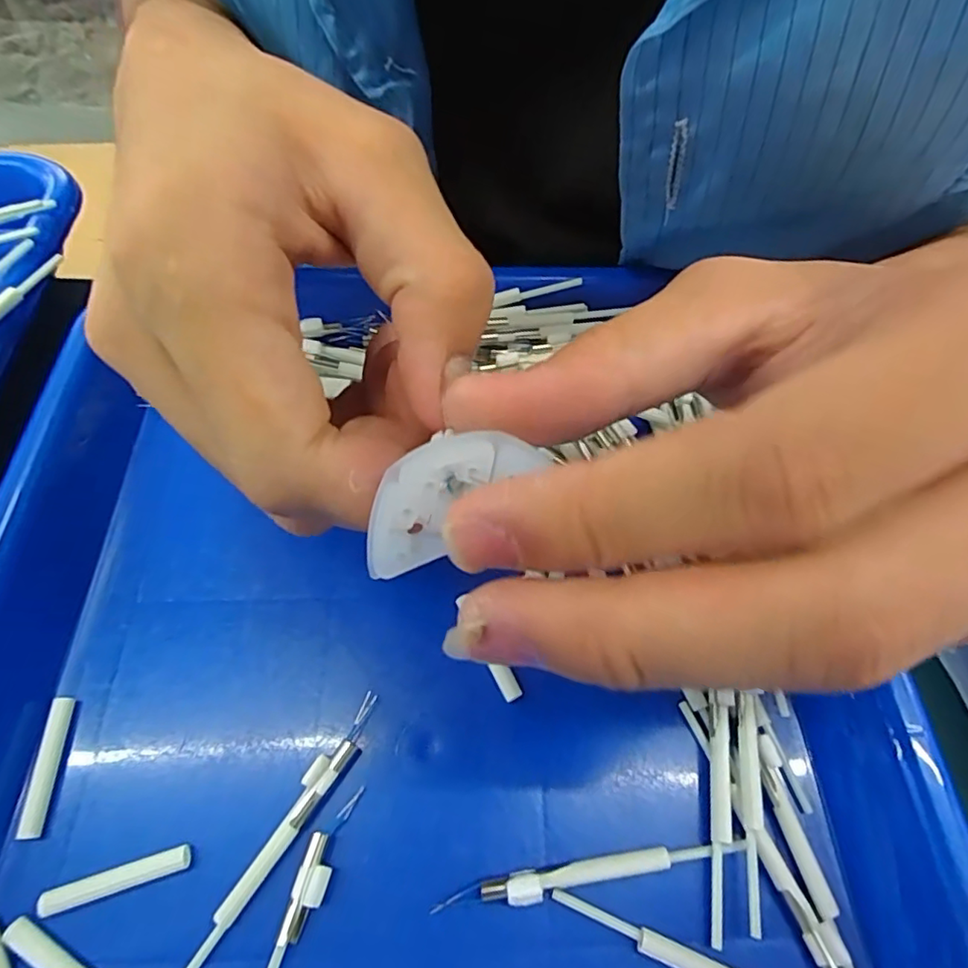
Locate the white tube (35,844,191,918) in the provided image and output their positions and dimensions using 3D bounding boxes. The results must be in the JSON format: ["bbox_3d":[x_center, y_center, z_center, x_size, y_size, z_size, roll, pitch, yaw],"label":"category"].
[{"bbox_3d":[-0.090,0.098,0.146,0.034,0.006,0.006,-15,62,-10],"label":"white tube"}]

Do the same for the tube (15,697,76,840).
[{"bbox_3d":[-0.116,0.075,0.156,0.004,0.006,0.033,-3,61,-3],"label":"tube"}]

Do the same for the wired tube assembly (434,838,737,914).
[{"bbox_3d":[0.027,0.096,0.145,0.076,0.004,0.006,-7,61,-6],"label":"wired tube assembly"}]

